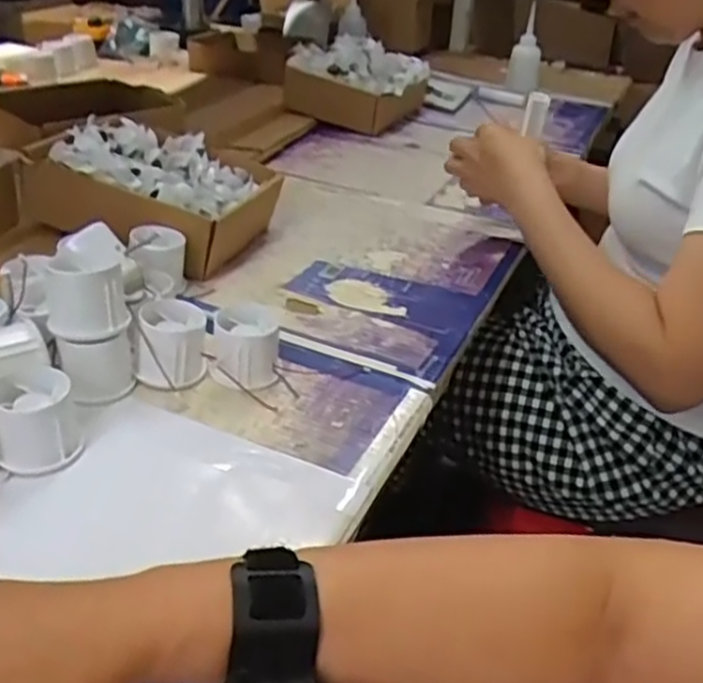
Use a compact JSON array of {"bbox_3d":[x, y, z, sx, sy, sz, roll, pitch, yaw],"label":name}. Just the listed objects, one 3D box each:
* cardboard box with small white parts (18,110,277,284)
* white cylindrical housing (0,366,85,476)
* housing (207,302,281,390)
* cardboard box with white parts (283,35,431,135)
[{"bbox_3d":[-0.202,-0.161,0.790,0.211,0.096,0.183,13,33,12],"label":"cardboard box with small white parts"},{"bbox_3d":[-0.214,0.052,0.500,0.051,0.048,0.056,4,32,-3],"label":"white cylindrical housing"},{"bbox_3d":[-0.086,0.003,0.595,0.054,0.042,0.062,0,33,-9],"label":"housing"},{"bbox_3d":[0.009,-0.425,1.227,0.203,0.107,0.177,20,35,21],"label":"cardboard box with white parts"}]

